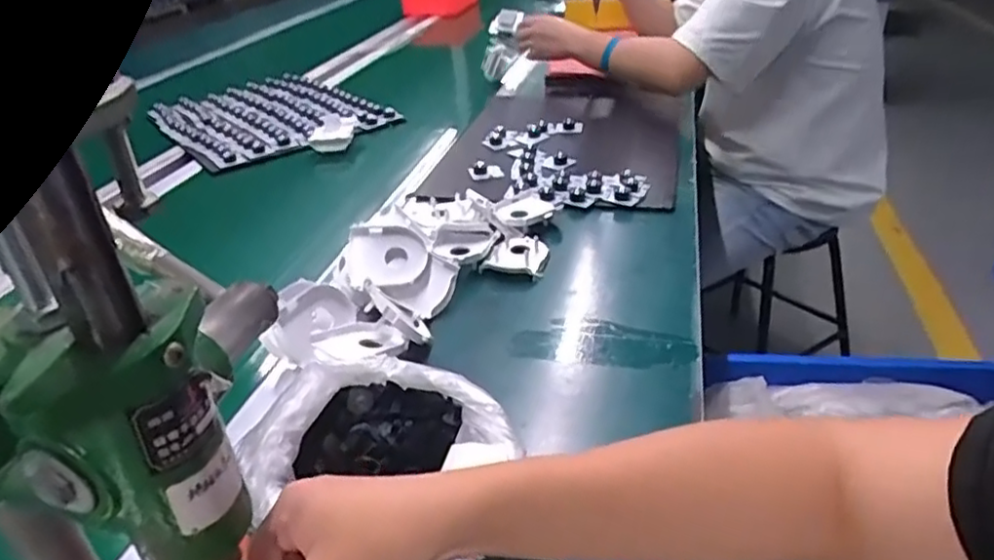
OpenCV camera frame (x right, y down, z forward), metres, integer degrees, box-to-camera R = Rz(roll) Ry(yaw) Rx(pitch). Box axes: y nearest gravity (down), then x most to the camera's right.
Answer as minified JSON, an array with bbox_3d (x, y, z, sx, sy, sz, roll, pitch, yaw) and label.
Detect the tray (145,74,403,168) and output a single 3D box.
[{"bbox_3d":[-0.439,-0.320,1.283,0.348,0.030,0.391,-23,36,-29],"label":"tray"}]

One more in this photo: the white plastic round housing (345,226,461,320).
[{"bbox_3d":[-0.102,-0.009,0.715,0.125,0.032,0.082,28,70,4],"label":"white plastic round housing"}]

